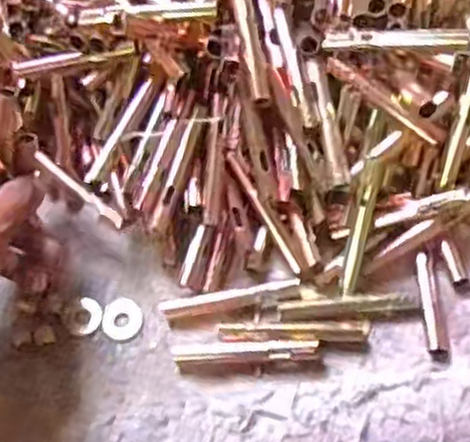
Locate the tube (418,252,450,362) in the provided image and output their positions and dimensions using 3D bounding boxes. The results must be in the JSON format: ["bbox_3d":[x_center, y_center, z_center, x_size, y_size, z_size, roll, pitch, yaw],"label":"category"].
[{"bbox_3d":[0.115,0.050,0.446,0.013,0.008,0.064,-4,63,2],"label":"tube"}]

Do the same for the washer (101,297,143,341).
[{"bbox_3d":[-0.070,0.060,0.468,0.024,0.004,0.026,-2,63,3],"label":"washer"}]

